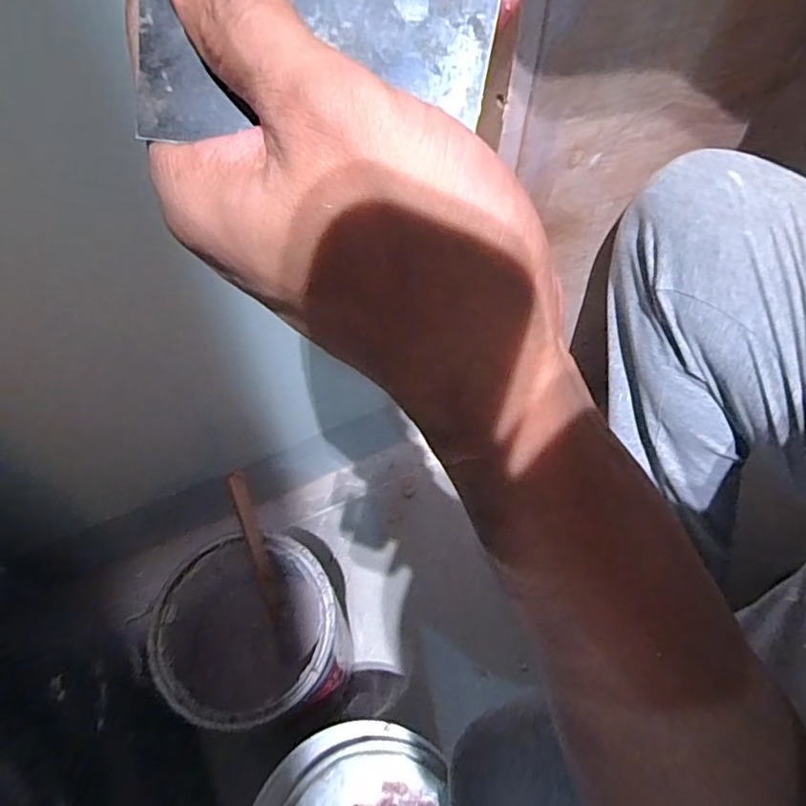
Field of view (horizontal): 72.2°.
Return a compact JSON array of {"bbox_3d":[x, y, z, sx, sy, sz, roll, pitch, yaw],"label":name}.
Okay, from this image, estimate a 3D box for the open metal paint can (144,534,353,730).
[{"bbox_3d":[-0.143,0.243,0.558,0.165,0.195,0.160,0,56,1],"label":"open metal paint can"}]

